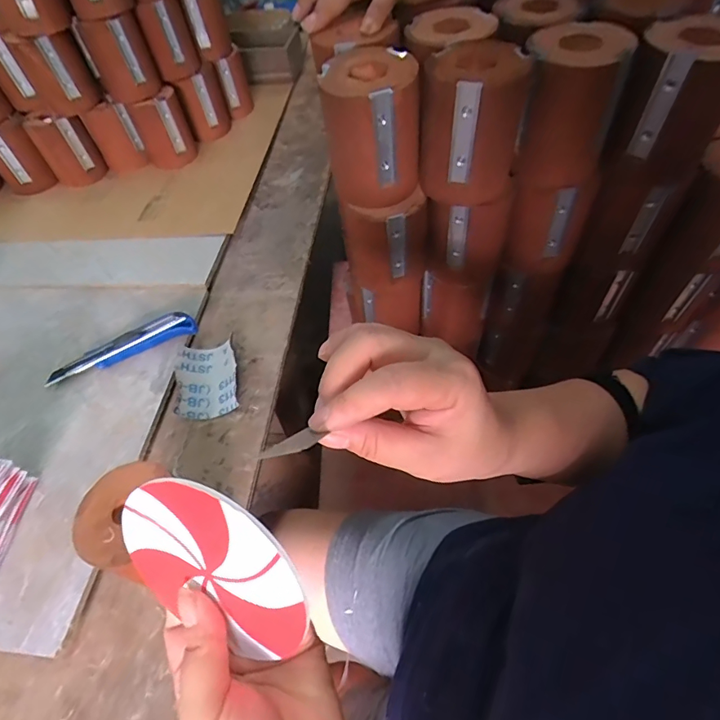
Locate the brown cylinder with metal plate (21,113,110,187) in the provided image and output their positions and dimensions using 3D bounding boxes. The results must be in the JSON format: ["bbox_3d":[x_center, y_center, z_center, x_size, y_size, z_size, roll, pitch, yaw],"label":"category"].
[{"bbox_3d":[-0.469,-0.336,0.728,0.070,0.095,0.059,14,57,14],"label":"brown cylinder with metal plate"}]

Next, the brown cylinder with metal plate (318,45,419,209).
[{"bbox_3d":[0.009,-0.196,0.393,0.075,0.099,0.071,-7,54,1],"label":"brown cylinder with metal plate"}]

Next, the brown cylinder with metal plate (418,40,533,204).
[{"bbox_3d":[0.094,-0.196,0.384,0.075,0.100,0.073,26,61,22],"label":"brown cylinder with metal plate"}]

